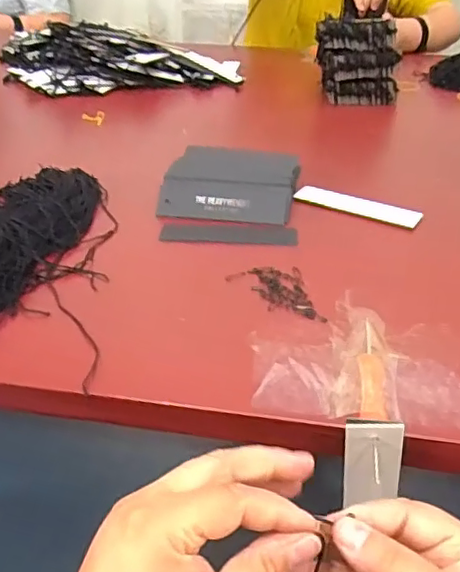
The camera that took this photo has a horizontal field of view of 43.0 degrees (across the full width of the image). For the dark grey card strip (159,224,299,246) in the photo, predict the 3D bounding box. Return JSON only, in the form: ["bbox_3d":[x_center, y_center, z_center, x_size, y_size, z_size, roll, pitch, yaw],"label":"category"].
[{"bbox_3d":[0.000,-0.049,0.548,0.127,0.004,0.030,3,34,3],"label":"dark grey card strip"}]

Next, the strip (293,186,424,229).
[{"bbox_3d":[0.128,-0.081,0.589,0.125,0.008,0.028,18,38,24],"label":"strip"}]

